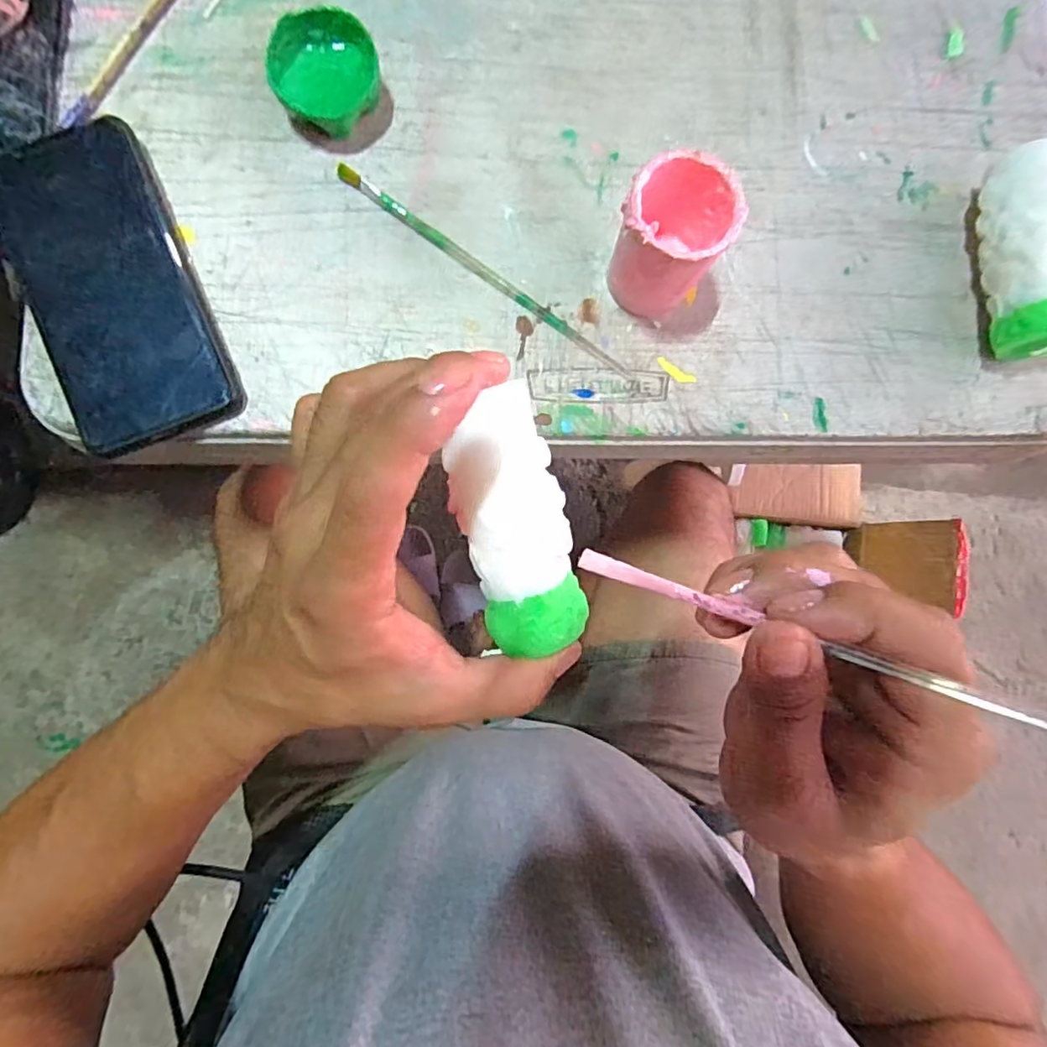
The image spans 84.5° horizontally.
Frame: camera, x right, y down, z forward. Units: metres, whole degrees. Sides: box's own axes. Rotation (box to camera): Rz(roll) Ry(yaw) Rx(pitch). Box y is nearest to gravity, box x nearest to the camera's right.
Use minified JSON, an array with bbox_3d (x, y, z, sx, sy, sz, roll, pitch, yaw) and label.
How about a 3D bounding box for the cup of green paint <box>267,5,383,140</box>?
[{"bbox_3d":[-0.102,-0.232,0.300,0.052,0.023,0.053,0,84,-4],"label":"cup of green paint"}]

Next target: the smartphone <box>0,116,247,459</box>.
[{"bbox_3d":[-0.204,-0.118,0.287,0.076,0.012,0.161,-22,86,-7],"label":"smartphone"}]

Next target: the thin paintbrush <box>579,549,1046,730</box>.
[{"bbox_3d":[0.099,0.039,0.180,0.179,0.005,0.007,18,82,25],"label":"thin paintbrush"}]

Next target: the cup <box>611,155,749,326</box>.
[{"bbox_3d":[0.069,-0.137,0.283,0.049,0.065,0.048,0,84,-4],"label":"cup"}]

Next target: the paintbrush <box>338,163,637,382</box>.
[{"bbox_3d":[-0.018,-0.134,0.307,0.188,0.008,0.007,34,82,0],"label":"paintbrush"}]

